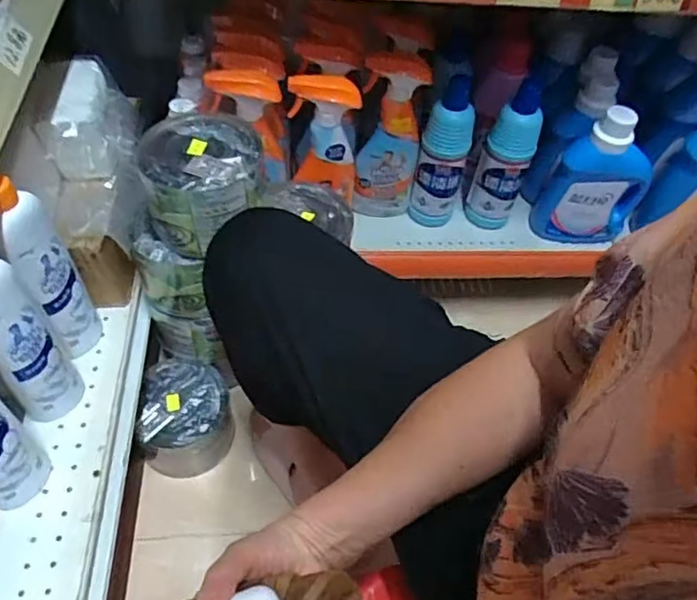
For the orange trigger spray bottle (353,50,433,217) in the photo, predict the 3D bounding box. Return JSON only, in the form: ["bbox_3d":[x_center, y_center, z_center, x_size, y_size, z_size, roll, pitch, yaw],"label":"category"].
[{"bbox_3d":[0.060,-0.234,0.857,0.089,0.257,0.051,5,53,-2],"label":"orange trigger spray bottle"}]

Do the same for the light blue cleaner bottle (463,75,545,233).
[{"bbox_3d":[0.238,-0.216,0.894,0.072,0.210,0.084,17,53,7],"label":"light blue cleaner bottle"}]

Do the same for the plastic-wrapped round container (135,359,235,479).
[{"bbox_3d":[-0.225,0.168,0.826,0.111,0.099,0.122,3,53,-4],"label":"plastic-wrapped round container"}]

